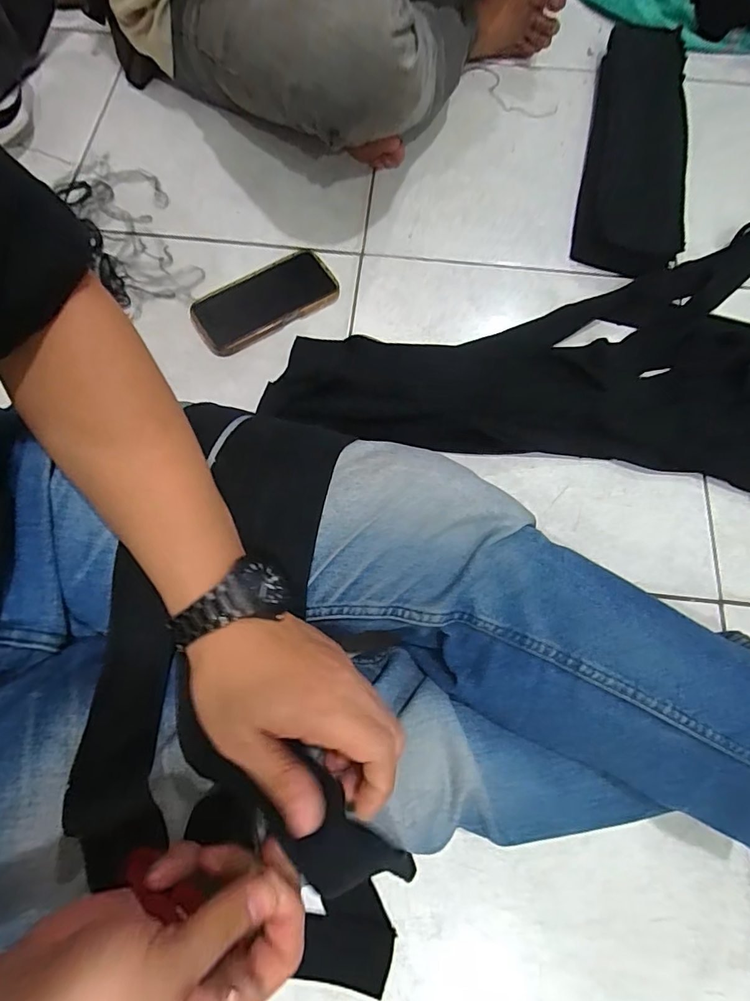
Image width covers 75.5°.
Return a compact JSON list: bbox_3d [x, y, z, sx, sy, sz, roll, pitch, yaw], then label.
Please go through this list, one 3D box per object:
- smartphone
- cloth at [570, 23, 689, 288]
[{"bbox_3d":[-0.129,-0.232,0.564,0.165,0.010,0.079,-29,73,-9],"label":"smartphone"},{"bbox_3d":[0.343,-0.480,0.637,0.118,0.049,0.437,13,71,4],"label":"cloth"}]

